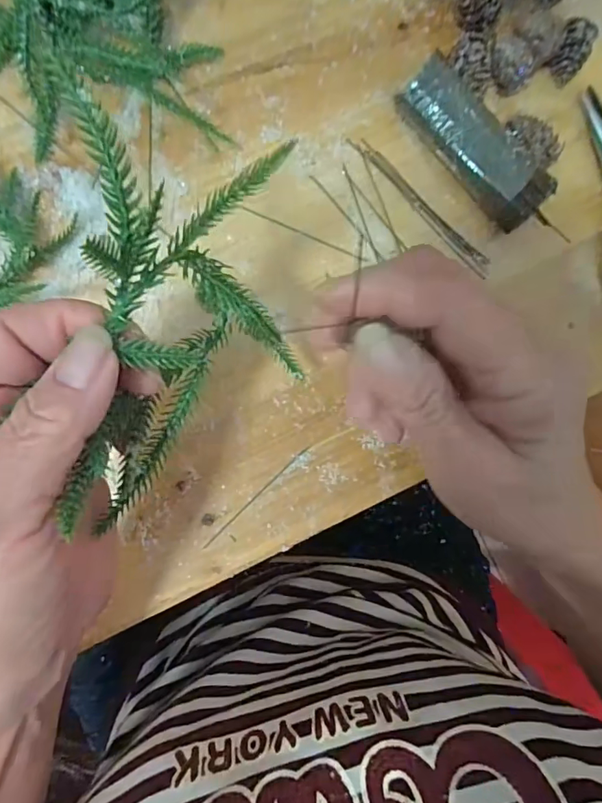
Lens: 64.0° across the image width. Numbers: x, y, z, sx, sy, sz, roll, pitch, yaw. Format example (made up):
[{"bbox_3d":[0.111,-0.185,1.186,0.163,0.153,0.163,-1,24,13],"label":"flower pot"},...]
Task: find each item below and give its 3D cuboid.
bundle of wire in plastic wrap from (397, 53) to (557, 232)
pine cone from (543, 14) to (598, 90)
[{"bbox_3d":[0.100,-0.149,0.286,0.035,0.027,0.102,-43,95,-5],"label":"bundle of wire in plastic wrap"},{"bbox_3d":[0.165,-0.216,0.295,0.024,0.016,0.030,39,85,-6],"label":"pine cone"}]

